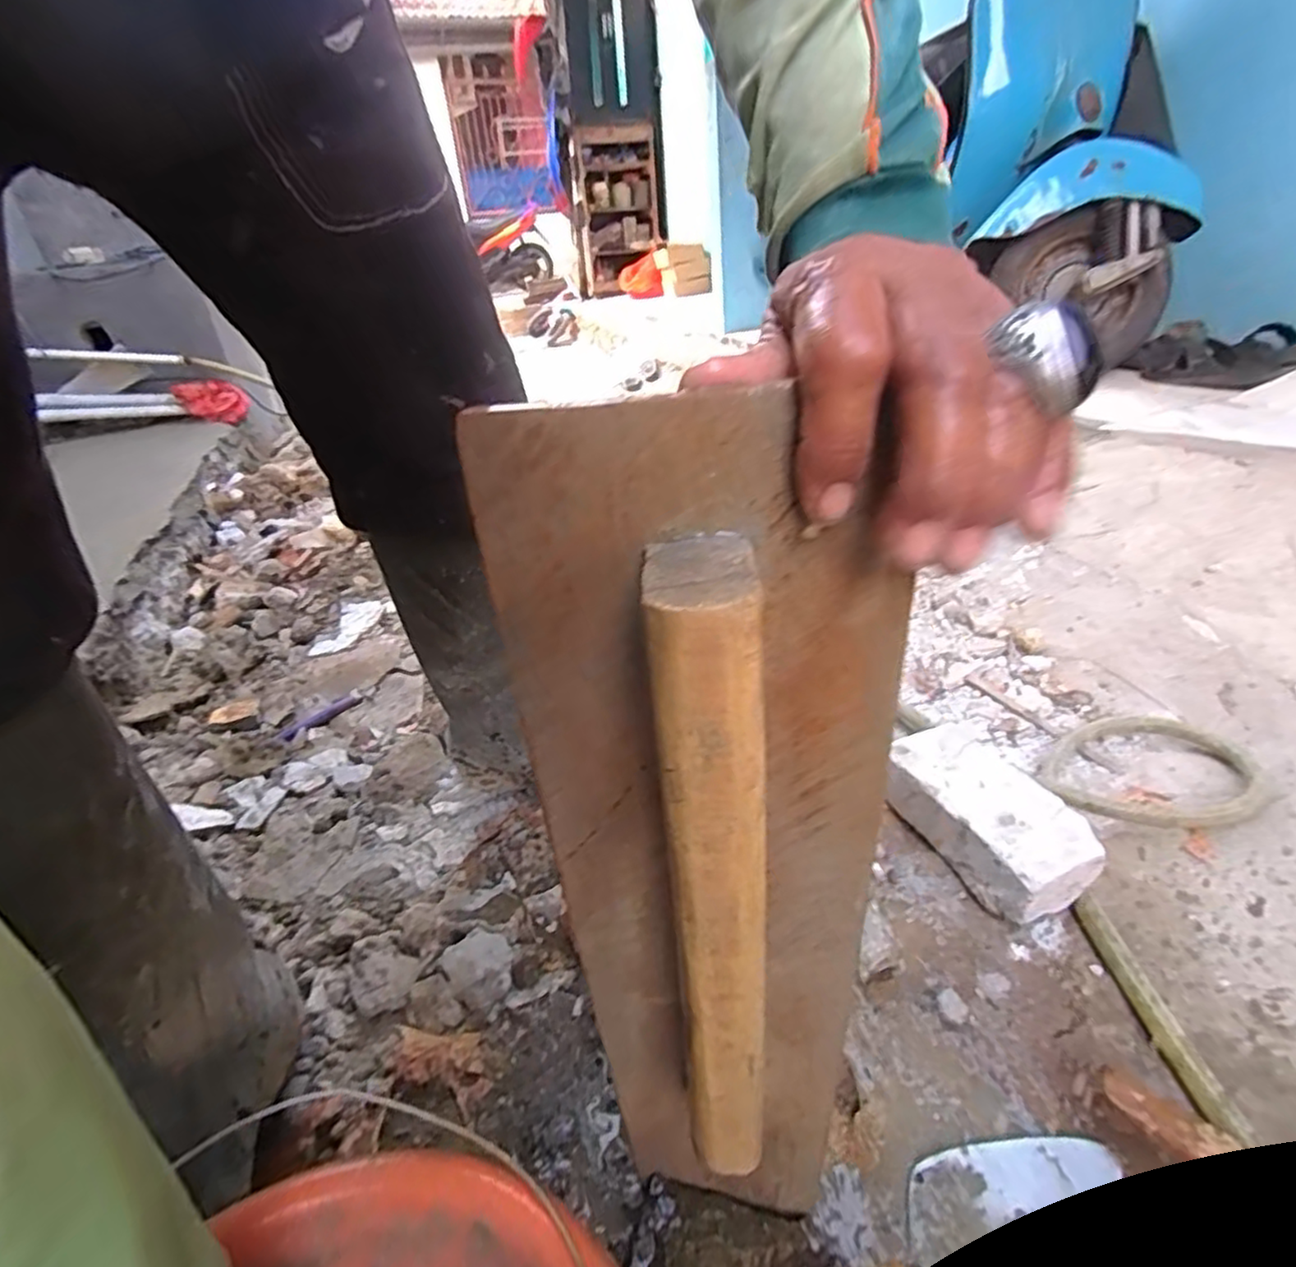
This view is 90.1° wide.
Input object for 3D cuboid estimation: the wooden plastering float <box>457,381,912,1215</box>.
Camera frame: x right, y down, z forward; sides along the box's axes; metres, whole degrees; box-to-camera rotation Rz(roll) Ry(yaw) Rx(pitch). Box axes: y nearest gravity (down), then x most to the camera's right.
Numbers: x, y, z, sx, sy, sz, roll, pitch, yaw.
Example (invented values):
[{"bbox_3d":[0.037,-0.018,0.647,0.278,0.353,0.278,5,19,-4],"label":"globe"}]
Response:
[{"bbox_3d":[0.033,0.138,0.280,0.139,0.451,0.060,-5,26,10],"label":"wooden plastering float"}]

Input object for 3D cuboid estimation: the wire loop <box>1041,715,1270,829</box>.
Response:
[{"bbox_3d":[0.582,0.156,0.748,0.243,0.044,0.183,-30,40,-33],"label":"wire loop"}]

